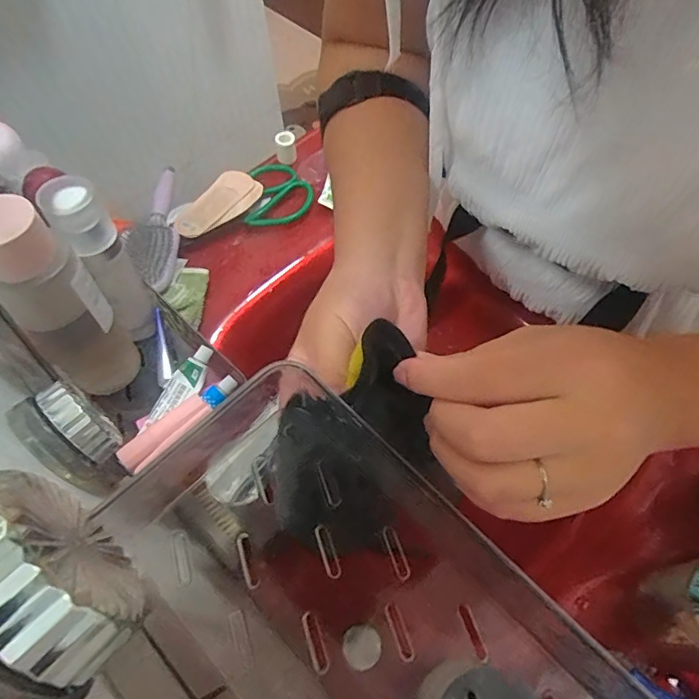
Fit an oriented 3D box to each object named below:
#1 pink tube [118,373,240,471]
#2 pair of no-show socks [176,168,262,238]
[{"bbox_3d":[-0.119,0.048,0.341,0.027,0.019,0.090,41,71,20],"label":"pink tube"},{"bbox_3d":[-0.172,-0.196,0.654,0.076,0.012,0.134,27,66,14],"label":"pair of no-show socks"}]

